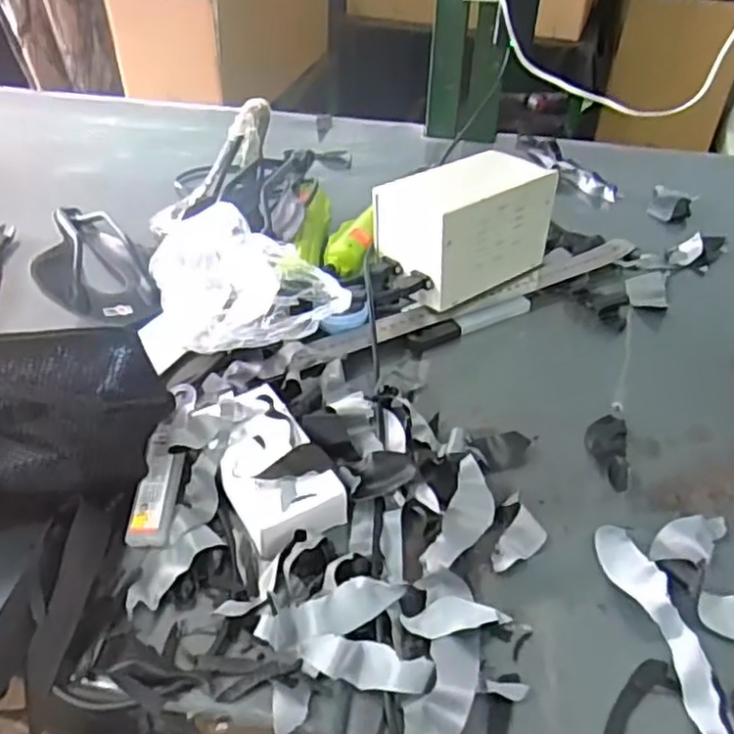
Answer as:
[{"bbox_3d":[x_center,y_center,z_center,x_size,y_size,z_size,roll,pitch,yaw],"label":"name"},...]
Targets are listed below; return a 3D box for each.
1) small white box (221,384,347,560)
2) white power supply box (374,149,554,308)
[{"bbox_3d":[-0.067,0.071,0.478,0.068,0.037,0.120,-24,48,-26],"label":"small white box"},{"bbox_3d":[0.094,-0.137,0.649,0.156,0.091,0.100,-27,49,-28],"label":"white power supply box"}]

